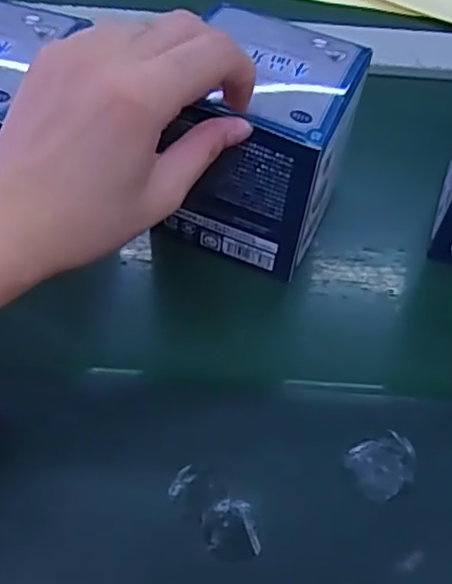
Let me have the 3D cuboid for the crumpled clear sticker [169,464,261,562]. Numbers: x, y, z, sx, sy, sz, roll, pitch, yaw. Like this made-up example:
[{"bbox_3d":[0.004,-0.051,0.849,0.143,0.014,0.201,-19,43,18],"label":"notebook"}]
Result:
[{"bbox_3d":[-0.003,0.089,0.266,0.021,0.005,0.043,-31,59,-25],"label":"crumpled clear sticker"}]

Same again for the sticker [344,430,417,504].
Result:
[{"bbox_3d":[0.068,0.073,0.278,0.030,0.004,0.024,-25,57,-22],"label":"sticker"}]

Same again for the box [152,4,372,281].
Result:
[{"bbox_3d":[0.017,-0.067,0.317,0.076,0.097,0.071,17,54,10],"label":"box"}]

